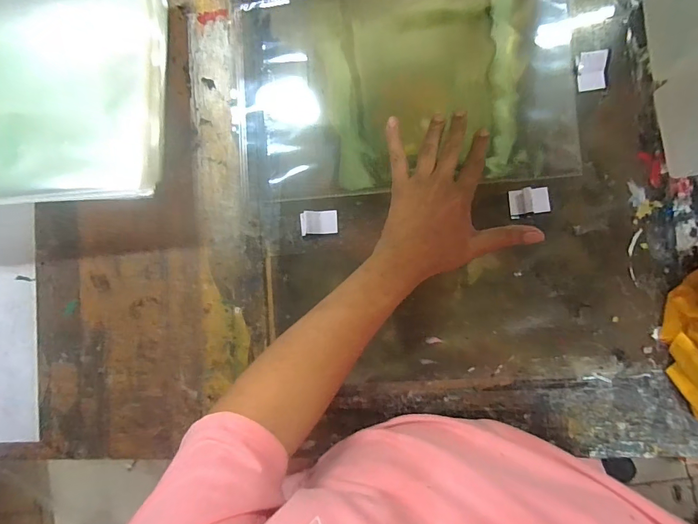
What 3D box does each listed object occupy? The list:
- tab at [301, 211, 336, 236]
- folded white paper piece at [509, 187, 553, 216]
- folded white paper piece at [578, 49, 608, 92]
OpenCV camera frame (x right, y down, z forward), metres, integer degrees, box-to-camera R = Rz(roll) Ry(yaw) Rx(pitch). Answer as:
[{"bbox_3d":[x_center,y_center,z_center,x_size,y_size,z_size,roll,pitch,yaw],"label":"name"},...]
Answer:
[{"bbox_3d":[-0.035,-0.045,0.443,0.042,0.011,0.026,-2,86,8],"label":"tab"},{"bbox_3d":[0.195,-0.065,0.414,0.039,0.012,0.028,-4,86,8],"label":"folded white paper piece"},{"bbox_3d":[0.258,-0.203,0.406,0.025,0.009,0.040,-3,86,8],"label":"folded white paper piece"}]

